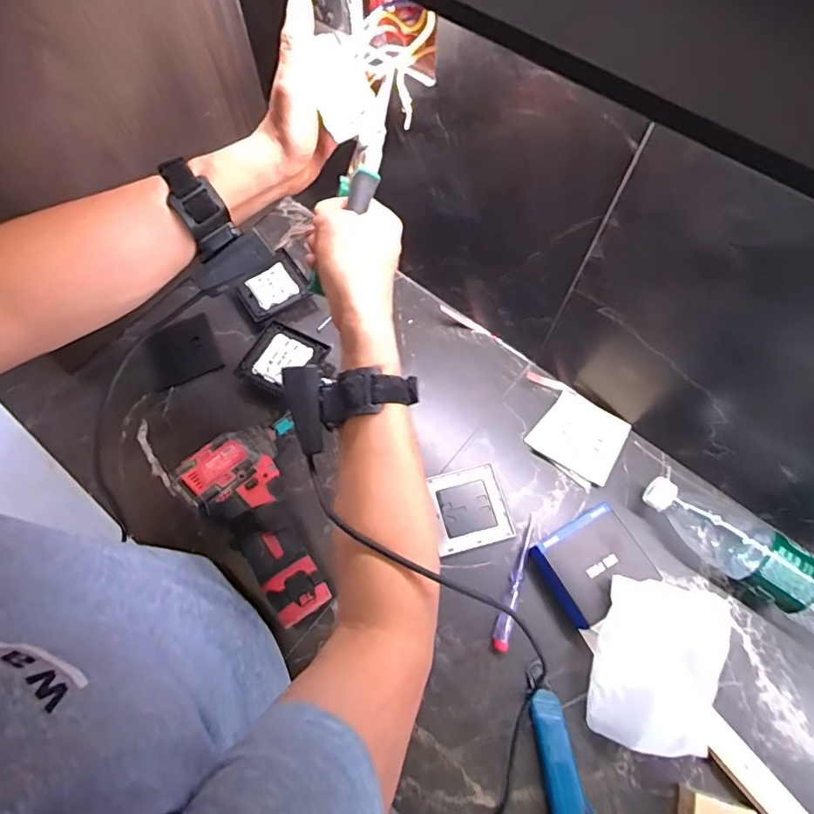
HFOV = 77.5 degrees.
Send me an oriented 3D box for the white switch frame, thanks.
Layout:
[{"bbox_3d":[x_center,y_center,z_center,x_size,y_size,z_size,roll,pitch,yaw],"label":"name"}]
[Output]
[{"bbox_3d":[0.068,0.111,0.557,0.078,0.005,0.086,-13,68,-6],"label":"white switch frame"}]

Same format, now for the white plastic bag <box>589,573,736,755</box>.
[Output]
[{"bbox_3d":[0.233,0.251,0.479,0.100,0.048,0.134,19,68,7],"label":"white plastic bag"}]

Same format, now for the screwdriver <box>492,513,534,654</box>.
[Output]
[{"bbox_3d":[0.111,0.177,0.524,0.016,0.014,0.140,16,68,6],"label":"screwdriver"}]

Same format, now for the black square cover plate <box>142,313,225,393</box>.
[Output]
[{"bbox_3d":[-0.282,-0.069,0.638,0.083,0.004,0.085,-24,69,-10],"label":"black square cover plate"}]

